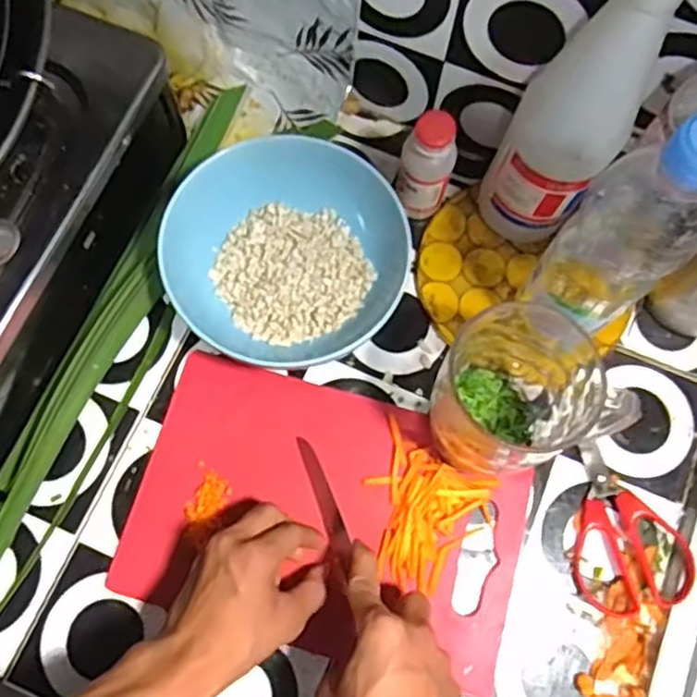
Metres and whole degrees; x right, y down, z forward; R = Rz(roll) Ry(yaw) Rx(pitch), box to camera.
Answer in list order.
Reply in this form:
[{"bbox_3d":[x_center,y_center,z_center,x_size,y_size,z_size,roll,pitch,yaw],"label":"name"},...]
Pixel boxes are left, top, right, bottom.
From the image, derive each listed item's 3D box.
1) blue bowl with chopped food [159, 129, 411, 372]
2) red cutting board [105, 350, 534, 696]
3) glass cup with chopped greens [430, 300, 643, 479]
[{"bbox_3d":[-0.043,-0.066,0.496,0.169,0.079,0.158,1,73,-2],"label":"blue bowl with chopped food"},{"bbox_3d":[-0.013,0.119,0.485,0.274,0.013,0.177,16,74,3],"label":"red cutting board"},{"bbox_3d":[0.114,0.029,0.451,0.085,0.113,0.094,-21,75,-8],"label":"glass cup with chopped greens"}]

